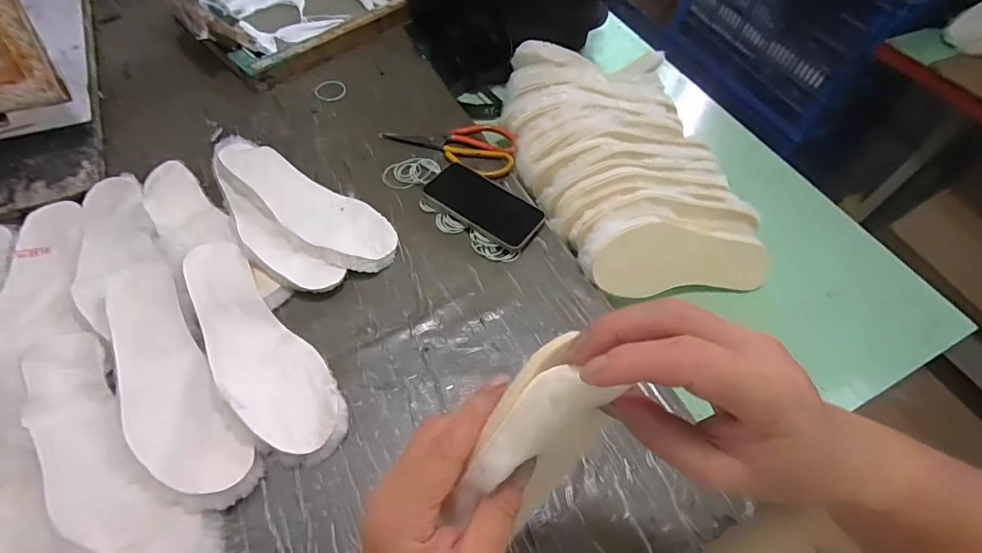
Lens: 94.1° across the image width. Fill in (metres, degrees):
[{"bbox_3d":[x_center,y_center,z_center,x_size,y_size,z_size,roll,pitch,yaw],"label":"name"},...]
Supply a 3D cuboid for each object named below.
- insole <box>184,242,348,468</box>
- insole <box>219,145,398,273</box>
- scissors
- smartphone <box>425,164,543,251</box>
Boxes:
[{"bbox_3d":[-0.242,0.070,0.471,0.085,0.034,0.264,-33,64,-23],"label":"insole"},{"bbox_3d":[-0.238,-0.088,0.570,0.266,0.018,0.102,29,50,9],"label":"insole"},{"bbox_3d":[-0.064,-0.184,0.661,0.196,0.019,0.098,4,56,-1],"label":"scissors"},{"bbox_3d":[-0.009,-0.095,0.595,0.151,0.011,0.078,32,62,17],"label":"smartphone"}]

